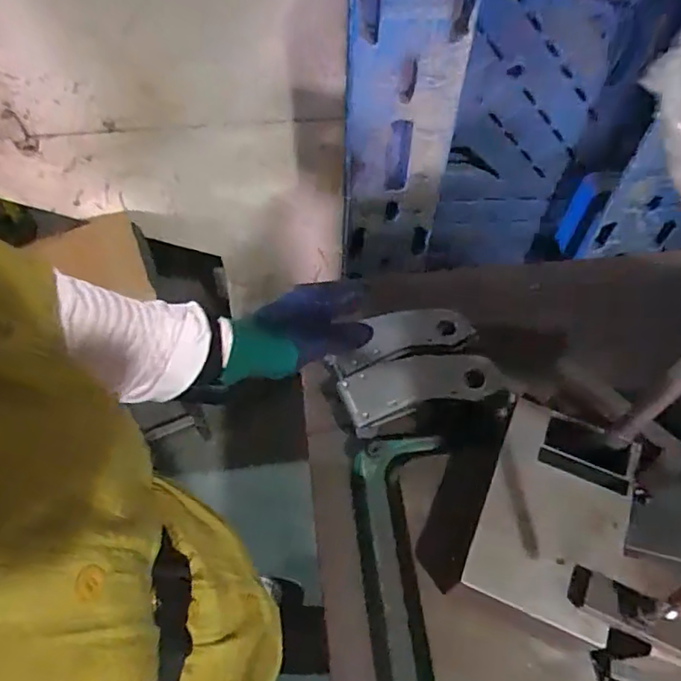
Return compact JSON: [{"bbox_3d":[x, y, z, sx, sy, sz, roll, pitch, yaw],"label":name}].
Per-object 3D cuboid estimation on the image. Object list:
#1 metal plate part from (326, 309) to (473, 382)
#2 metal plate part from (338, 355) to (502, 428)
[{"bbox_3d":[0.069,-0.005,0.695,0.174,0.024,0.070,-20,59,-17],"label":"metal plate part"},{"bbox_3d":[0.087,0.046,0.637,0.169,0.017,0.066,-15,71,8],"label":"metal plate part"}]

